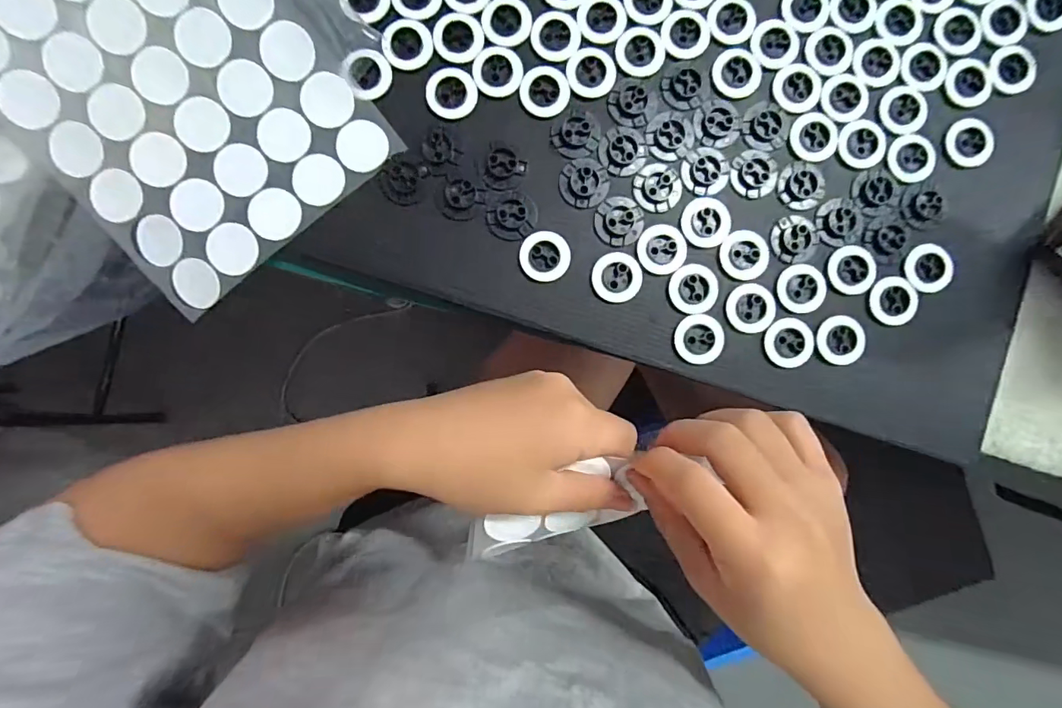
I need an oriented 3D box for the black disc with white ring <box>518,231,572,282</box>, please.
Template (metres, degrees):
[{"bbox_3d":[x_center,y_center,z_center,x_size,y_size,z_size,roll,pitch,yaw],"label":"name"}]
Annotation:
[{"bbox_3d":[0.008,-0.055,0.268,0.028,0.004,0.028,0,90,-3],"label":"black disc with white ring"}]

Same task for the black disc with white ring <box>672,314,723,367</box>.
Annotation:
[{"bbox_3d":[0.097,-0.008,0.273,0.028,0.004,0.028,0,90,-3],"label":"black disc with white ring"}]

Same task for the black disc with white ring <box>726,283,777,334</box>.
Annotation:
[{"bbox_3d":[0.128,-0.026,0.275,0.028,0.004,0.028,0,90,-3],"label":"black disc with white ring"}]

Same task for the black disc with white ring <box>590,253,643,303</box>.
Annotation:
[{"bbox_3d":[0.049,-0.044,0.270,0.028,0.004,0.028,5,90,-3],"label":"black disc with white ring"}]

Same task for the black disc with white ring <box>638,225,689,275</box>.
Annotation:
[{"bbox_3d":[0.076,-0.060,0.271,0.028,0.004,0.028,0,90,-3],"label":"black disc with white ring"}]

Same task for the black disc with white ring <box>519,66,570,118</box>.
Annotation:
[{"bbox_3d":[0.008,-0.148,0.267,0.027,0.004,0.027,3,90,-3],"label":"black disc with white ring"}]

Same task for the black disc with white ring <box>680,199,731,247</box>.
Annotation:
[{"bbox_3d":[0.101,-0.076,0.273,0.027,0.004,0.028,0,90,-3],"label":"black disc with white ring"}]

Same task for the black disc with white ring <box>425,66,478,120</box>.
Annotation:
[{"bbox_3d":[-0.044,-0.146,0.265,0.027,0.004,0.027,0,90,-3],"label":"black disc with white ring"}]

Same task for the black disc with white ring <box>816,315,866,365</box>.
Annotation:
[{"bbox_3d":[0.181,-0.008,0.277,0.027,0.004,0.027,0,90,-3],"label":"black disc with white ring"}]

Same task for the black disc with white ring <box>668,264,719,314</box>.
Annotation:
[{"bbox_3d":[0.094,-0.038,0.272,0.027,0.004,0.028,0,90,-3],"label":"black disc with white ring"}]

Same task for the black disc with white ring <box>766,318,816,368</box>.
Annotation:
[{"bbox_3d":[0.151,-0.006,0.275,0.028,0.004,0.028,0,90,-3],"label":"black disc with white ring"}]

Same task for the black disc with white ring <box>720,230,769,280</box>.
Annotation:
[{"bbox_3d":[0.124,-0.058,0.274,0.027,0.004,0.028,0,90,-3],"label":"black disc with white ring"}]

